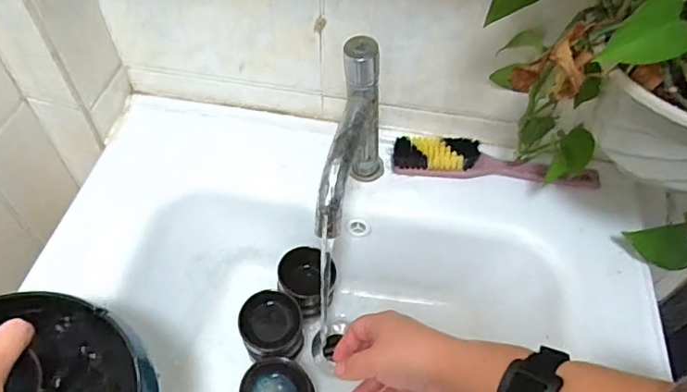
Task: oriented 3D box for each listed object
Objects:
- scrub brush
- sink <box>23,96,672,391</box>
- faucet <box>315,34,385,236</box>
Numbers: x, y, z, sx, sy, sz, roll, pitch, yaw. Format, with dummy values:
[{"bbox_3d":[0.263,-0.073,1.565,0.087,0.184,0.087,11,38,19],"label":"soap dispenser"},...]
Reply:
[{"bbox_3d":[0.169,-0.036,0.581,0.225,0.037,0.032,8,51,2],"label":"scrub brush"},{"bbox_3d":[-0.010,0.158,0.527,0.580,0.148,0.419,10,51,4],"label":"sink"},{"bbox_3d":[0.013,-0.036,0.485,0.054,0.182,0.158,8,51,2],"label":"faucet"}]

